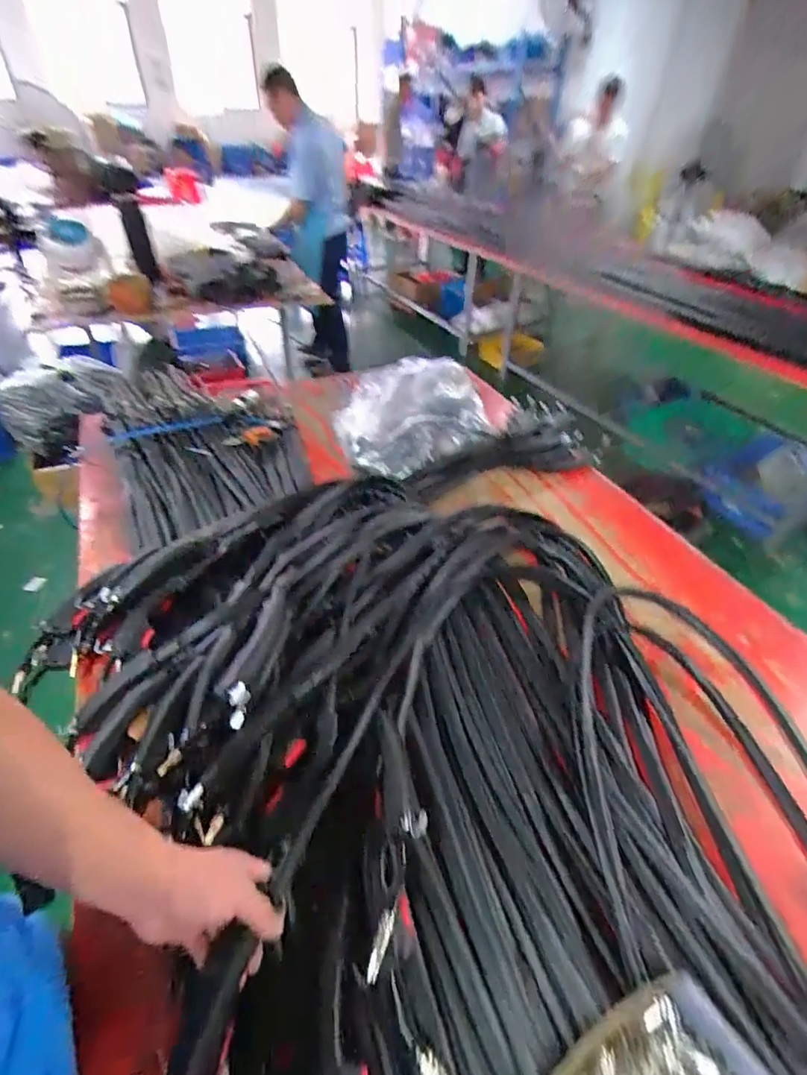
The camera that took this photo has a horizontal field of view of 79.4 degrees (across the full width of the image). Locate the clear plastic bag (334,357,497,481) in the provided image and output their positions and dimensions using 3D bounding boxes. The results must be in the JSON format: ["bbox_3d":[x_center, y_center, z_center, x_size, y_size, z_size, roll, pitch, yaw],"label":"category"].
[{"bbox_3d":[0.039,-0.345,1.300,0.450,0.149,0.336,-16,45,-20],"label":"clear plastic bag"}]

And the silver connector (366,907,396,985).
[{"bbox_3d":[-0.023,0.406,0.484,0.014,0.009,0.059,17,63,10],"label":"silver connector"}]

